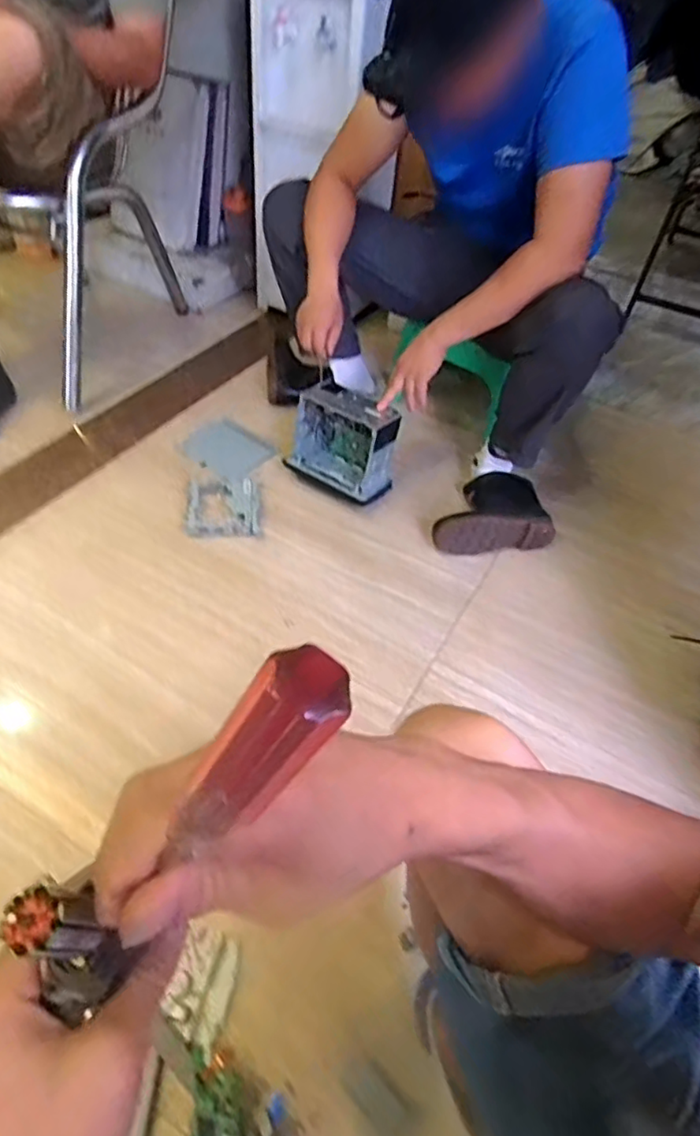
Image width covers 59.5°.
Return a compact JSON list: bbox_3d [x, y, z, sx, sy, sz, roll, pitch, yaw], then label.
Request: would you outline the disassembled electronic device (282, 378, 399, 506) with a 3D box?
[{"bbox_3d":[-0.016,-0.253,1.241,0.208,0.183,0.117,31,54,19],"label":"disassembled electronic device"}]

